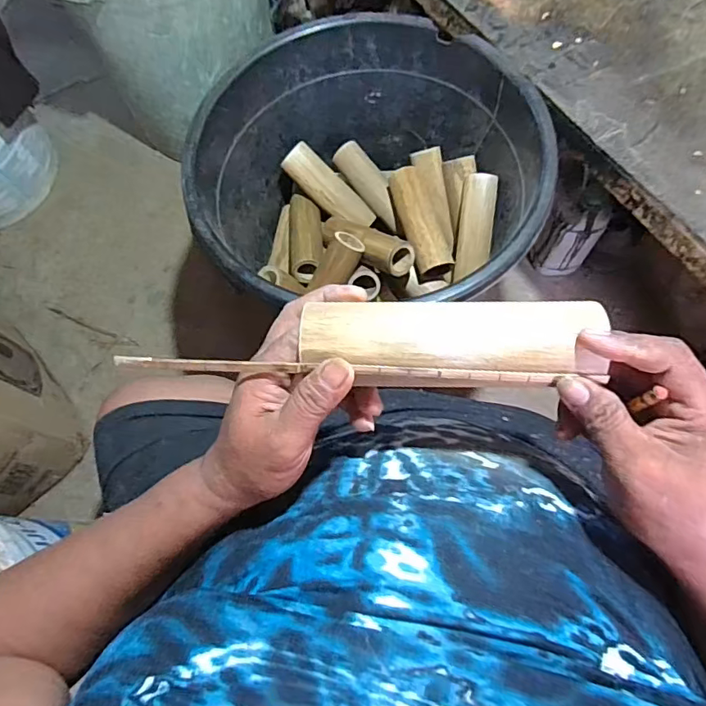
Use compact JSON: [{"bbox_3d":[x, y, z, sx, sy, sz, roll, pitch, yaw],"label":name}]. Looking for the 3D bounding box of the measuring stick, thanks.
[{"bbox_3d":[0.005,0.012,0.305,0.279,0.012,0.009,3,69,1],"label":"measuring stick"}]

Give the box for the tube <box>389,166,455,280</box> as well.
[{"bbox_3d":[0.114,-0.209,0.837,0.077,0.059,0.186,-11,69,-3],"label":"tube"}]

